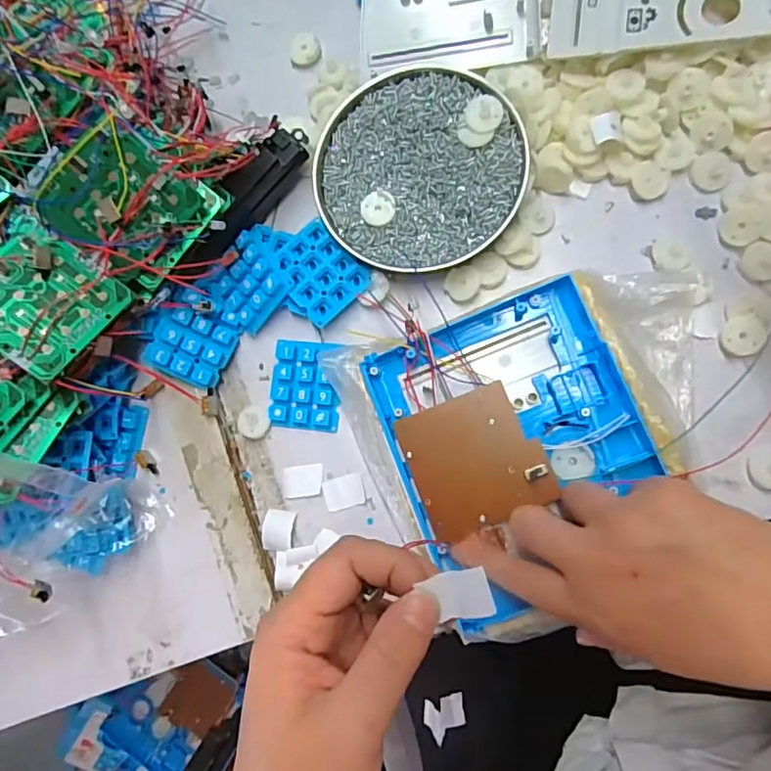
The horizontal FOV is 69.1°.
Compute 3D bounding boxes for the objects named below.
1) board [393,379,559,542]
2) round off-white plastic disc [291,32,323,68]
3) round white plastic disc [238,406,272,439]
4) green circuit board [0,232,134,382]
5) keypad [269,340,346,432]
[{"bbox_3d":[0.051,0.042,0.317,0.072,0.011,0.073,-22,84,6],"label":"board"},{"bbox_3d":[-0.058,-0.244,0.406,0.023,0.008,0.026,-4,86,7],"label":"round off-white plastic disc"},{"bbox_3d":[-0.090,0.025,0.383,0.024,0.004,0.022,-1,86,8],"label":"round white plastic disc"},{"bbox_3d":[-0.195,-0.049,0.318,0.069,0.009,0.070,39,66,-15],"label":"green circuit board"},{"bbox_3d":[-0.054,0.000,0.378,0.048,0.010,0.059,5,87,8],"label":"keypad"}]

